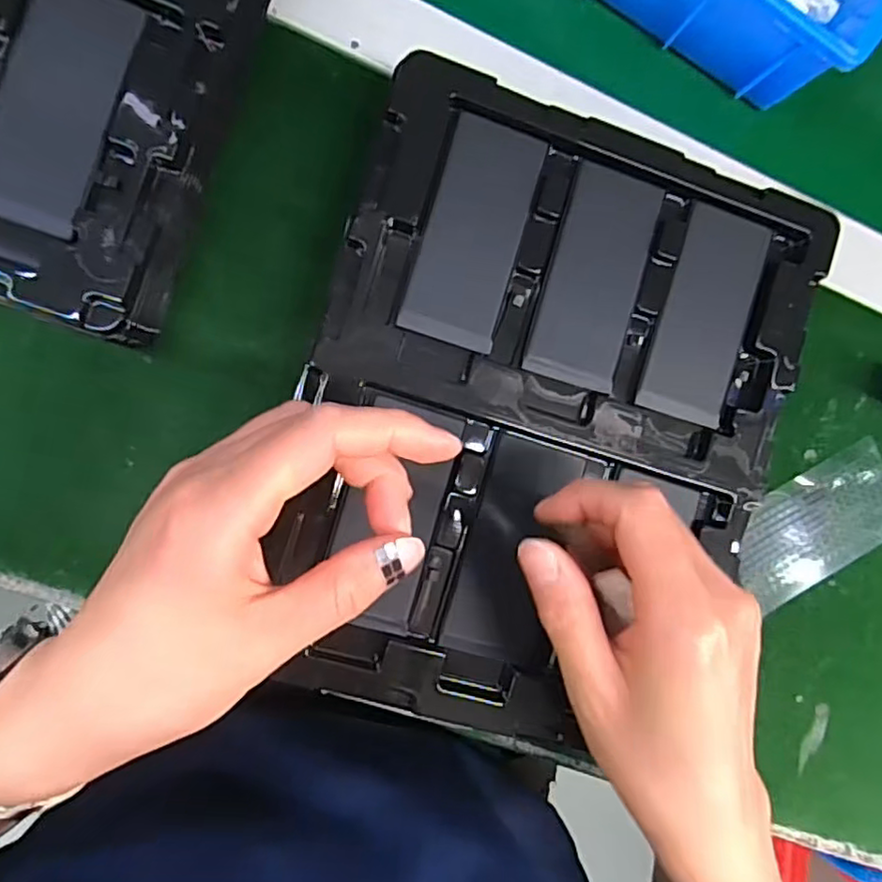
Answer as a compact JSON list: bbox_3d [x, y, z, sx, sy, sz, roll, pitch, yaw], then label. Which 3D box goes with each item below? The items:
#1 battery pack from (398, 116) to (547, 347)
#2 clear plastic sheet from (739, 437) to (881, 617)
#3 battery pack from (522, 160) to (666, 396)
[{"bbox_3d":[0.015,-0.093,0.284,0.043,0.005,0.099,16,90,-10],"label":"battery pack"},{"bbox_3d":[0.214,0.048,0.361,0.102,0.006,0.059,-29,97,-7],"label":"clear plastic sheet"},{"bbox_3d":[0.071,-0.075,0.291,0.043,0.004,0.097,16,90,-10],"label":"battery pack"}]

